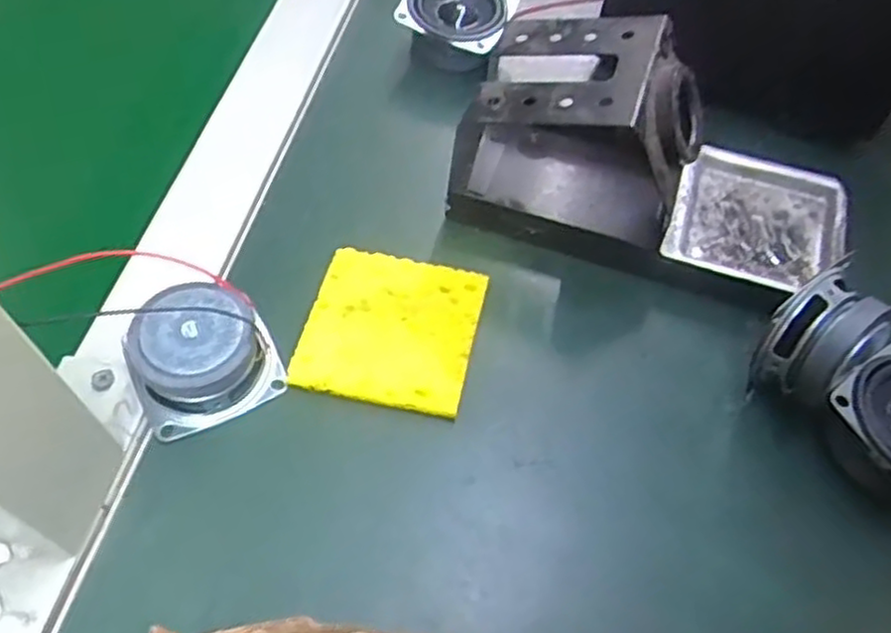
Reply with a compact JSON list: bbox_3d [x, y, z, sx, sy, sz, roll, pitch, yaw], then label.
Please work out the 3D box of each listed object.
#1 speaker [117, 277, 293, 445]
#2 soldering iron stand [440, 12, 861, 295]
[{"bbox_3d":[-0.090,0.014,0.276,0.051,0.028,0.045,-25,62,-17],"label":"speaker"},{"bbox_3d":[0.087,-0.067,0.307,0.160,0.069,0.073,19,59,9],"label":"soldering iron stand"}]

